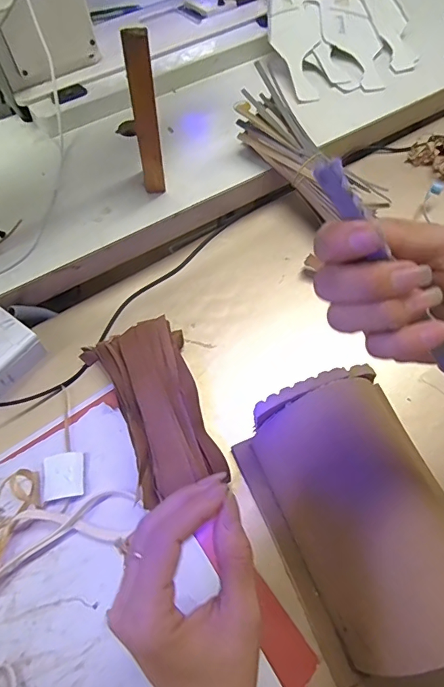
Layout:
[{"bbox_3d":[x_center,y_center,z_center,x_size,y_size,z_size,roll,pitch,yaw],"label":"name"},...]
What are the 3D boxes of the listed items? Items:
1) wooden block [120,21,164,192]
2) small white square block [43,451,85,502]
[{"bbox_3d":[-0.080,-0.232,0.481,0.026,0.202,0.014,-12,63,-7],"label":"wooden block"},{"bbox_3d":[-0.150,0.125,0.421,0.037,0.004,0.042,-10,62,-5],"label":"small white square block"}]

